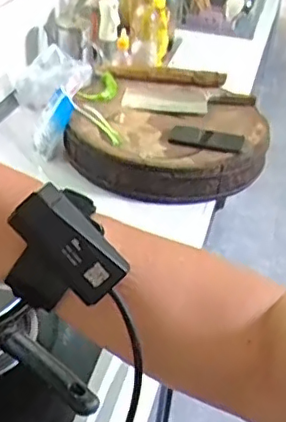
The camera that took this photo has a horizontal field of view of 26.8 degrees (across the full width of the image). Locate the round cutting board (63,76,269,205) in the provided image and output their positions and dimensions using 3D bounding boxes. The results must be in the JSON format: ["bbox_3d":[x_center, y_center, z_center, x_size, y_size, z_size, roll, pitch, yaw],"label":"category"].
[{"bbox_3d":[0.076,-0.186,1.445,0.425,0.121,0.423,4,34,-3],"label":"round cutting board"}]

